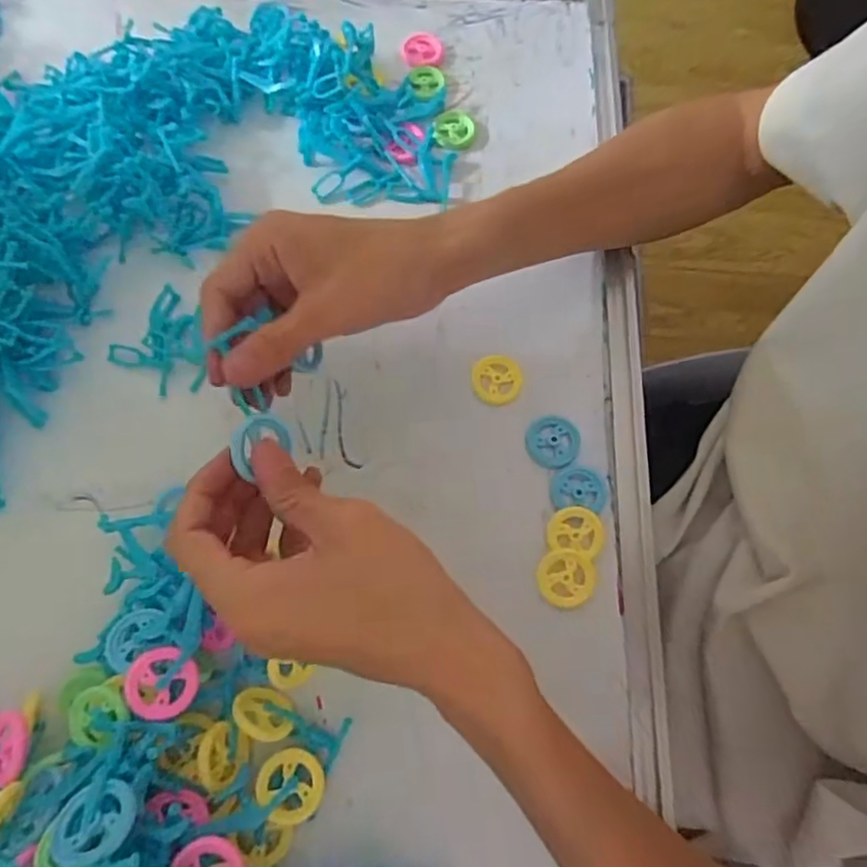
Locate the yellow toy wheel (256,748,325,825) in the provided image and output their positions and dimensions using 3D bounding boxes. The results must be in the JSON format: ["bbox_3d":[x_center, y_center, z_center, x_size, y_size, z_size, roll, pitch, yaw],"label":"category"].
[{"bbox_3d":[-0.064,0.160,0.277,0.029,0.006,0.029,-26,66,-39],"label":"yellow toy wheel"}]

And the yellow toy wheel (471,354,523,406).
[{"bbox_3d":[0.037,-0.032,0.360,0.029,0.005,0.030,0,73,0],"label":"yellow toy wheel"}]

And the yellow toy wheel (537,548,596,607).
[{"bbox_3d":[0.070,0.075,0.319,0.030,0.005,0.028,0,73,0],"label":"yellow toy wheel"}]

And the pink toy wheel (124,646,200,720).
[{"bbox_3d":[-0.120,0.110,0.271,0.030,0.004,0.029,3,73,-10],"label":"pink toy wheel"}]

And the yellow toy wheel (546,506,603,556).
[{"bbox_3d":[0.076,0.051,0.326,0.029,0.004,0.025,10,73,3],"label":"yellow toy wheel"}]

